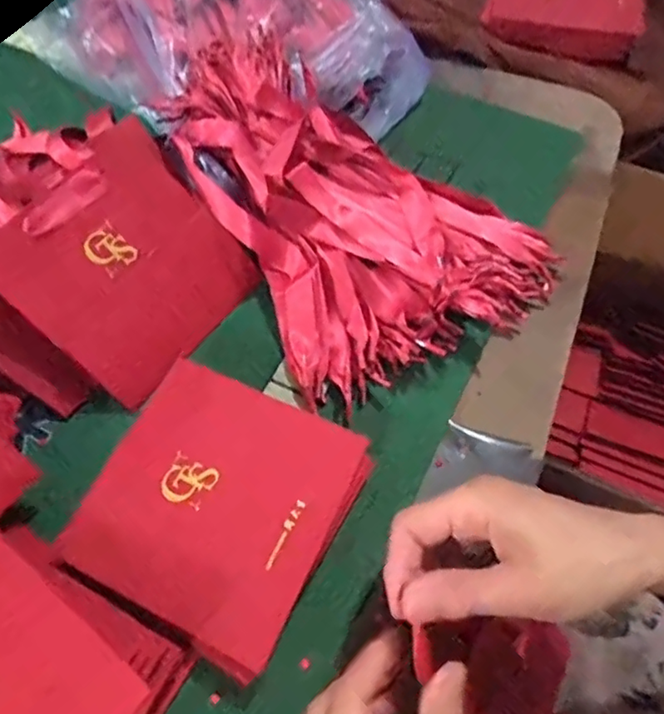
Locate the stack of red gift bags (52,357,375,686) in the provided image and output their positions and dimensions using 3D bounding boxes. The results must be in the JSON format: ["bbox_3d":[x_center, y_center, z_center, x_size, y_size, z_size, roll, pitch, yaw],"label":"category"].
[{"bbox_3d":[-0.067,0.086,0.356,0.138,0.019,0.142,26,65,14],"label":"stack of red gift bags"}]

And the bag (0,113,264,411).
[{"bbox_3d":[-0.140,-0.064,0.415,0.144,0.018,0.142,-48,112,-17],"label":"bag"}]

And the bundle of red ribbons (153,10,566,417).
[{"bbox_3d":[0.004,-0.147,0.462,0.216,0.059,0.342,-26,65,-13],"label":"bundle of red ribbons"}]

